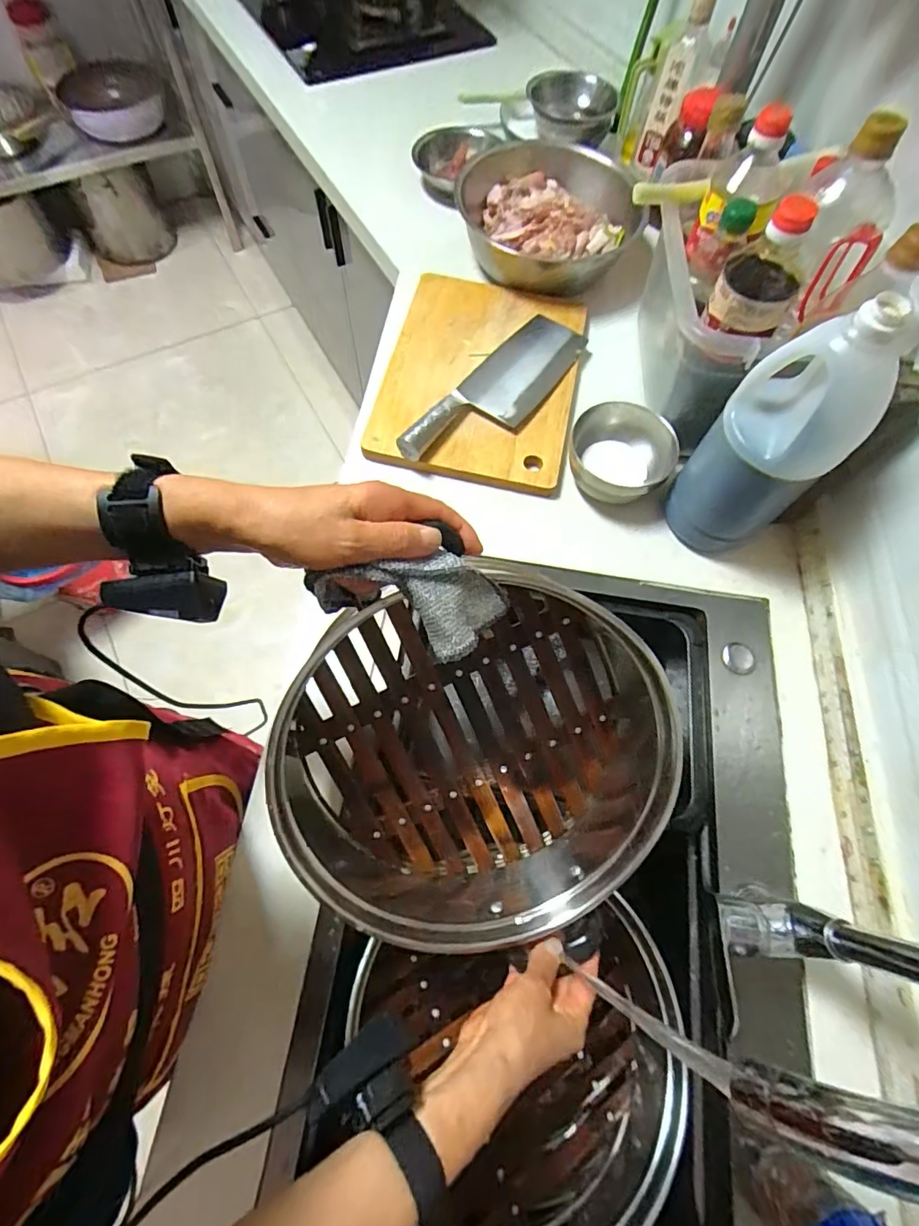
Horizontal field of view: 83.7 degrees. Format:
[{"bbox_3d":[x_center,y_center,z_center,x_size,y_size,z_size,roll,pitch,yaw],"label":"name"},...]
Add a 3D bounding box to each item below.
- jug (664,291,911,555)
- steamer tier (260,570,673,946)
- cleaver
[{"bbox_3d":[0.313,-0.166,0.521,0.089,0.285,0.113,-39,74,-16],"label":"jug"},{"bbox_3d":[0.020,0.123,0.447,0.330,0.100,0.300,-1,101,-6],"label":"steamer tier"},{"bbox_3d":[0.054,-0.297,0.677,0.100,0.022,0.318,36,71,12],"label":"cleaver"}]

